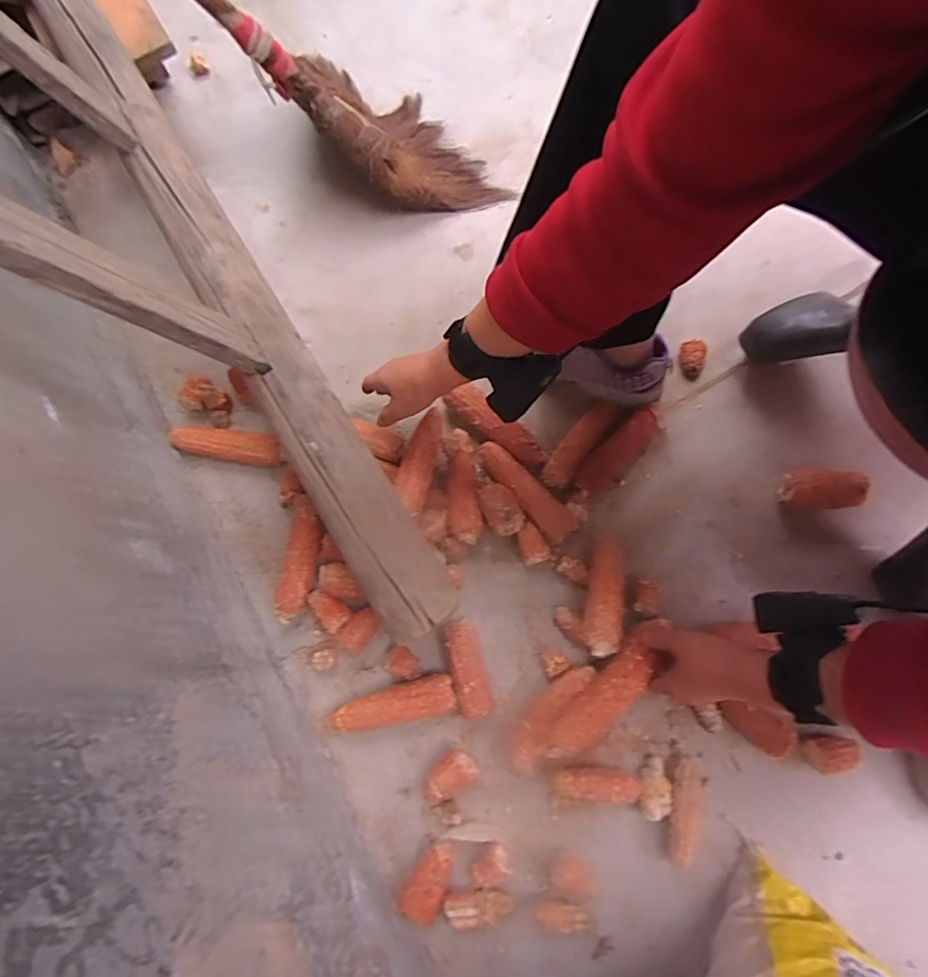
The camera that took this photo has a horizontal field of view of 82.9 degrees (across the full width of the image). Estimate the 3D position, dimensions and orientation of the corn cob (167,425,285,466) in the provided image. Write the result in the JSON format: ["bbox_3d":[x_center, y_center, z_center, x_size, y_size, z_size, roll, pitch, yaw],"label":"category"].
[{"bbox_3d":[-0.288,-0.056,0.644,0.146,0.039,0.045,10,75,8],"label":"corn cob"}]

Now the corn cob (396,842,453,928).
[{"bbox_3d":[-0.035,0.375,0.505,0.035,0.030,0.065,22,76,8],"label":"corn cob"}]

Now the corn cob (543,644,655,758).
[{"bbox_3d":[0.131,0.205,0.505,0.135,0.026,0.035,-37,76,-16],"label":"corn cob"}]

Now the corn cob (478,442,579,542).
[{"bbox_3d":[0.067,0.005,0.603,0.036,0.033,0.138,-44,77,-10],"label":"corn cob"}]

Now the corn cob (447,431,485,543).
[{"bbox_3d":[0.000,-0.004,0.605,0.037,0.035,0.134,-4,74,5],"label":"corn cob"}]

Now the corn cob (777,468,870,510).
[{"bbox_3d":[0.390,0.003,0.573,0.082,0.040,0.043,0,74,5],"label":"corn cob"}]

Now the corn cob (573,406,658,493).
[{"bbox_3d":[0.175,-0.042,0.604,0.120,0.029,0.036,-43,77,-10],"label":"corn cob"}]

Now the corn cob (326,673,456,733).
[{"bbox_3d":[-0.076,0.228,0.551,0.135,0.038,0.039,-15,74,1],"label":"corn cob"}]

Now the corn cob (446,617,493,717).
[{"bbox_3d":[0.004,0.186,0.545,0.035,0.034,0.093,-14,73,2],"label":"corn cob"}]

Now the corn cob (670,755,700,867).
[{"bbox_3d":[0.209,0.304,0.497,0.025,0.020,0.089,13,75,6],"label":"corn cob"}]

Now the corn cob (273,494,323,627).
[{"bbox_3d":[-0.184,0.080,0.603,0.040,0.035,0.142,4,75,6],"label":"corn cob"}]

